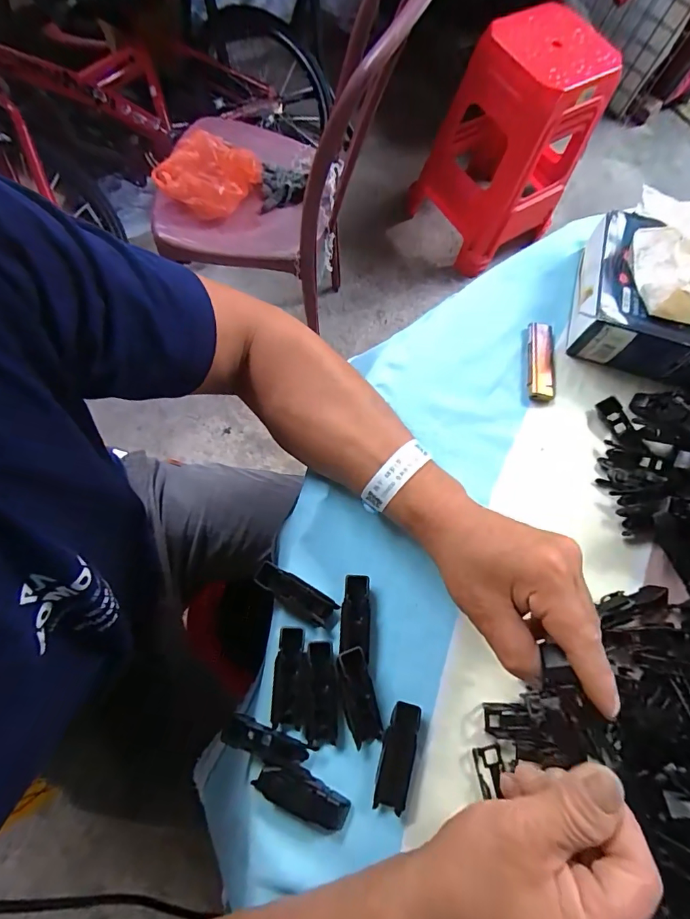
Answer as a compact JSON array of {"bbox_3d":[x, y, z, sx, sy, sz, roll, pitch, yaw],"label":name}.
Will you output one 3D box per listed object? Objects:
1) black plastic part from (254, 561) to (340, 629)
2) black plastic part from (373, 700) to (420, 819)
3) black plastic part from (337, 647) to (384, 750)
[{"bbox_3d":[-0.038,0.103,0.334,0.064,0.009,0.022,33,73,6],"label":"black plastic part"},{"bbox_3d":[0.038,0.209,0.308,0.022,0.011,0.066,16,72,0],"label":"black plastic part"},{"bbox_3d":[0.010,0.170,0.310,0.023,0.008,0.068,-12,92,-6],"label":"black plastic part"}]

